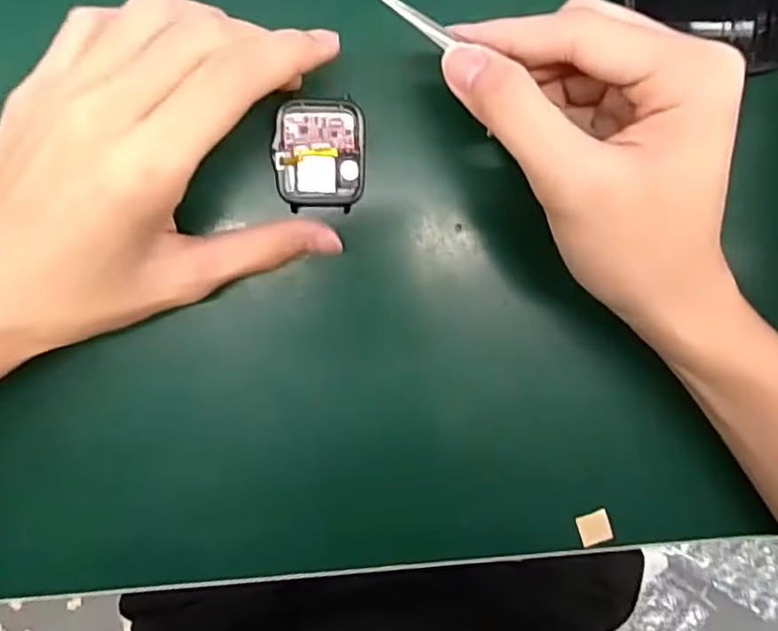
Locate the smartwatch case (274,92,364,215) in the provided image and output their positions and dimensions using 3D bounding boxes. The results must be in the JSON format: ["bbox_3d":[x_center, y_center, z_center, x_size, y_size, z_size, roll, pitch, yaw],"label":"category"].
[{"bbox_3d":[-0.029,-0.069,0.267,0.038,0.011,0.044,-1,95,-6],"label":"smartwatch case"}]

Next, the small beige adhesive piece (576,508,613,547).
[{"bbox_3d":[0.100,0.103,0.303,0.015,0.004,0.015,-19,90,1],"label":"small beige adhesive piece"}]

